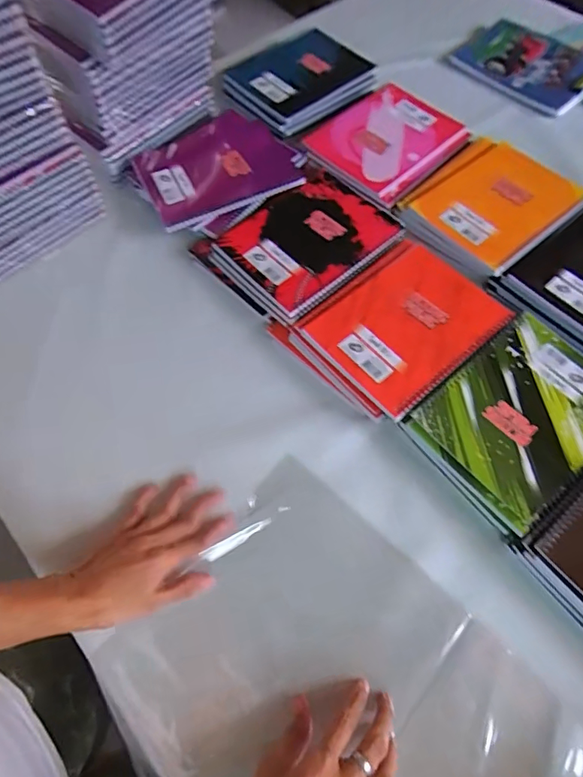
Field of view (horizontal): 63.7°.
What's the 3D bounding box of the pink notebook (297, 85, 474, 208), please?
[{"bbox_3d":[0.138,-0.361,0.675,0.171,0.021,0.210,37,69,17],"label":"pink notebook"}]

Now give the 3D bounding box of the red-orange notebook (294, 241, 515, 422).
[{"bbox_3d":[0.132,-0.080,0.542,0.201,0.009,0.163,-39,70,-18],"label":"red-orange notebook"}]

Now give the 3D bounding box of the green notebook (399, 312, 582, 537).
[{"bbox_3d":[0.246,0.023,0.494,0.216,0.008,0.150,-37,69,-17],"label":"green notebook"}]

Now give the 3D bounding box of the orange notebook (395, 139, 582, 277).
[{"bbox_3d":[0.268,-0.256,0.633,0.218,0.014,0.171,-42,70,-19],"label":"orange notebook"}]

